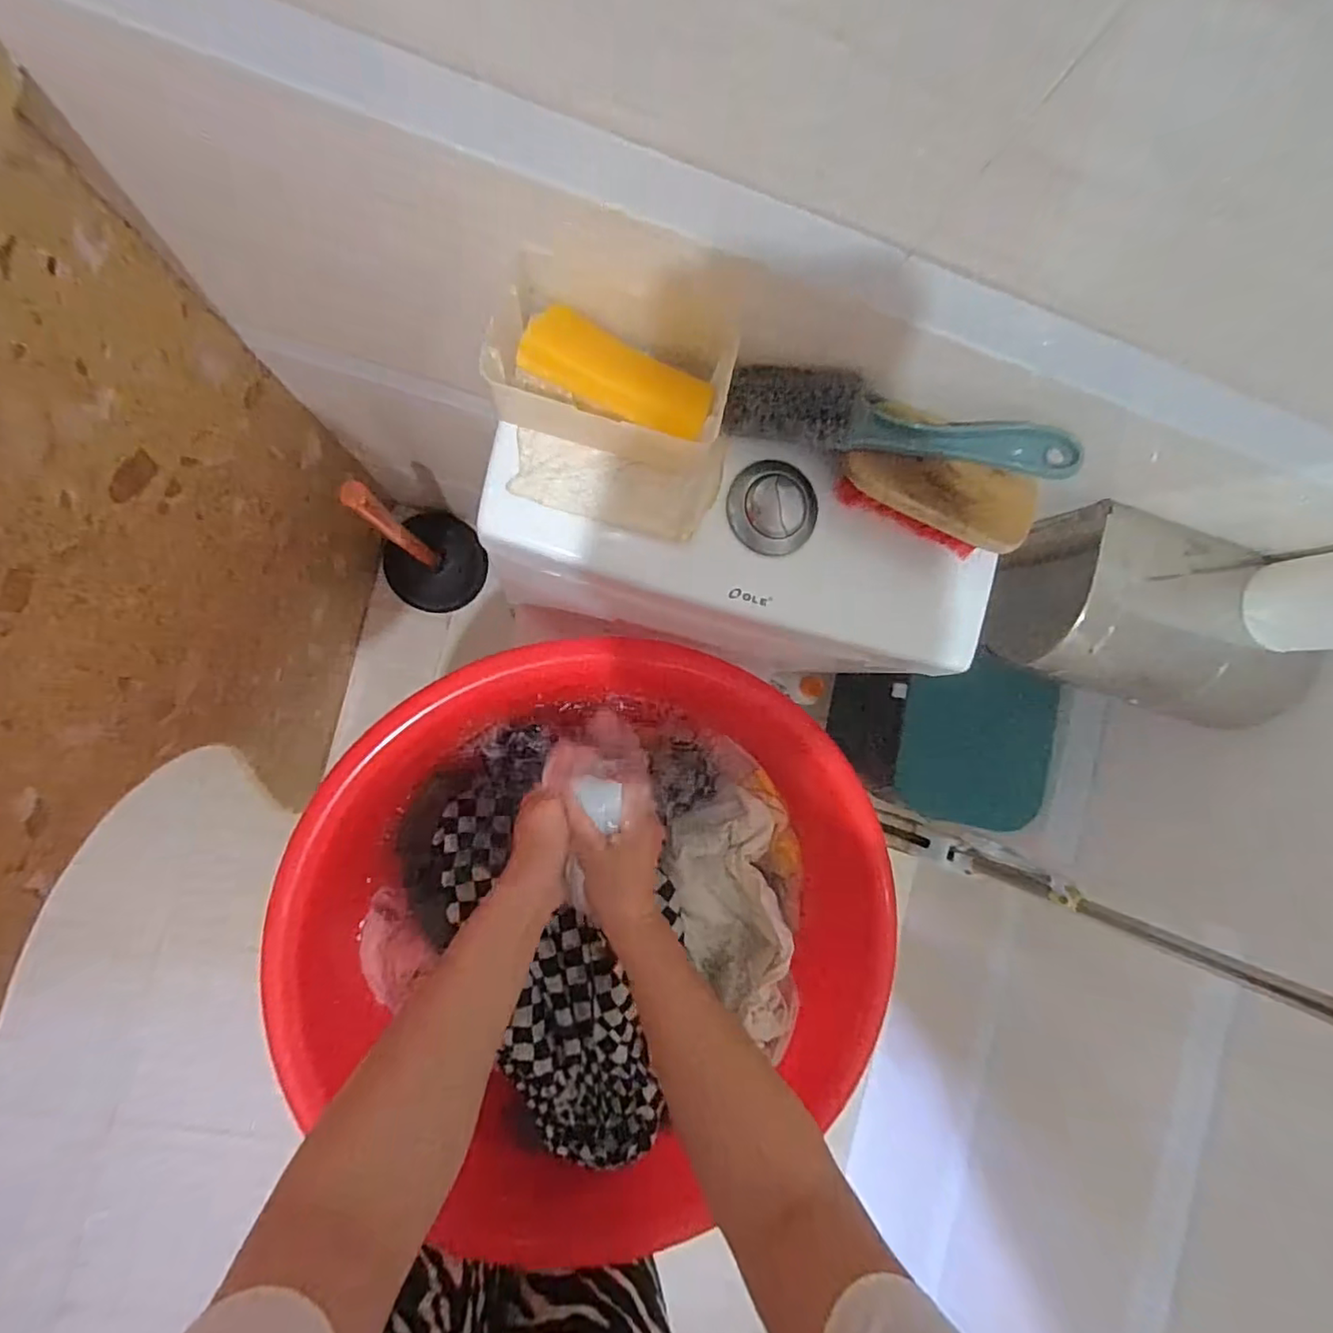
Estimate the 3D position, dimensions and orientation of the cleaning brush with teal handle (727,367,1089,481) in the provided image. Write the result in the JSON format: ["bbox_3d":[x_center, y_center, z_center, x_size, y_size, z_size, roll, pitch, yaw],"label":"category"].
[{"bbox_3d":[0.132,-0.139,0.348,0.194,0.028,0.041,12,89,4],"label":"cleaning brush with teal handle"}]

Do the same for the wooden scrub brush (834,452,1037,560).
[{"bbox_3d":[0.165,-0.104,0.383,0.127,0.035,0.047,11,89,-9],"label":"wooden scrub brush"}]

